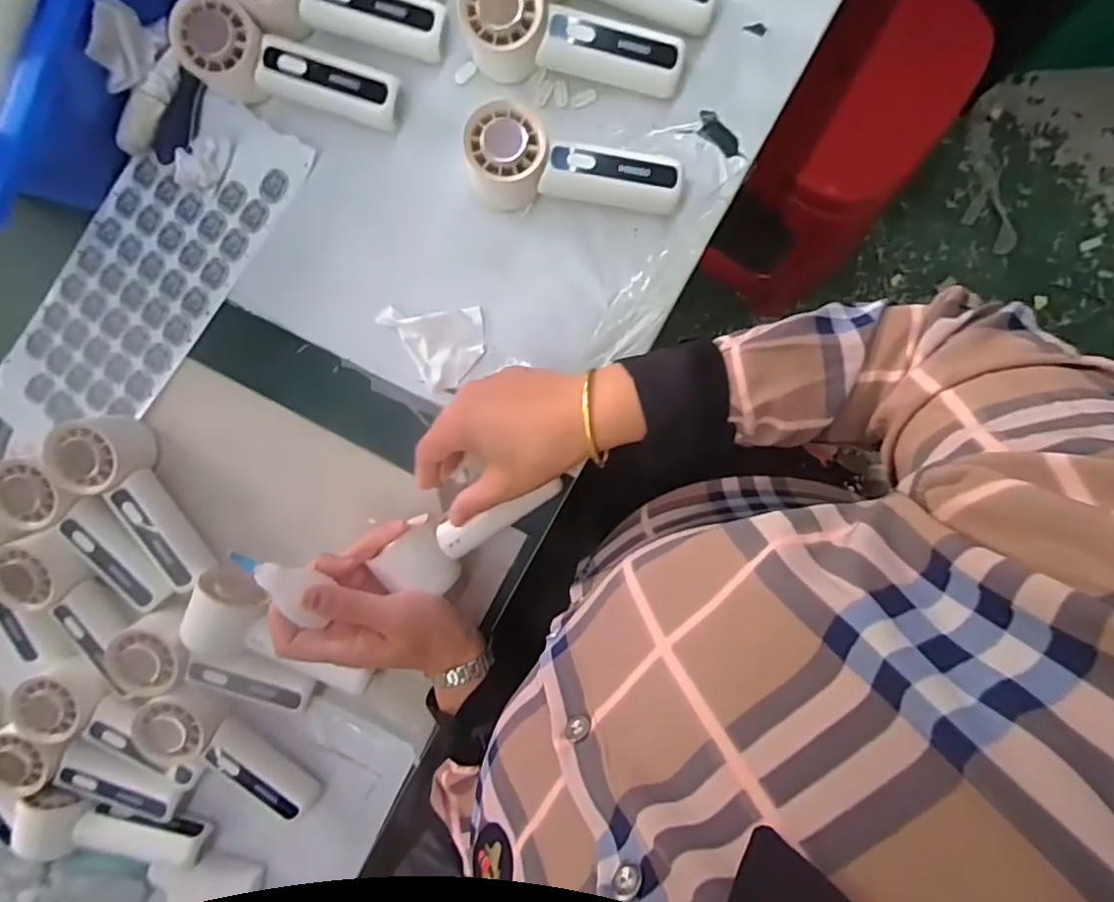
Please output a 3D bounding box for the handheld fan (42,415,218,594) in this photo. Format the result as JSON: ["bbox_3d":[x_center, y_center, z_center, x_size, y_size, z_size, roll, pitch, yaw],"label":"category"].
[{"bbox_3d":[-0.342,0.047,0.483,0.053,0.053,0.149,-28,92,7],"label":"handheld fan"}]

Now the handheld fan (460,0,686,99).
[{"bbox_3d":[0.013,-0.292,0.421,0.151,0.047,0.052,10,96,4],"label":"handheld fan"}]

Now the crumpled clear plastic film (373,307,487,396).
[{"bbox_3d":[-0.098,-0.080,0.471,0.078,0.013,0.063,0,95,5],"label":"crumpled clear plastic film"}]

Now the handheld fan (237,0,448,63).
[{"bbox_3d":[-0.161,-0.320,0.431,0.153,0.048,0.058,22,97,3],"label":"handheld fan"}]

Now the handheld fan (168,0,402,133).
[{"bbox_3d":[-0.194,-0.274,0.438,0.149,0.054,0.054,22,97,3],"label":"handheld fan"}]

